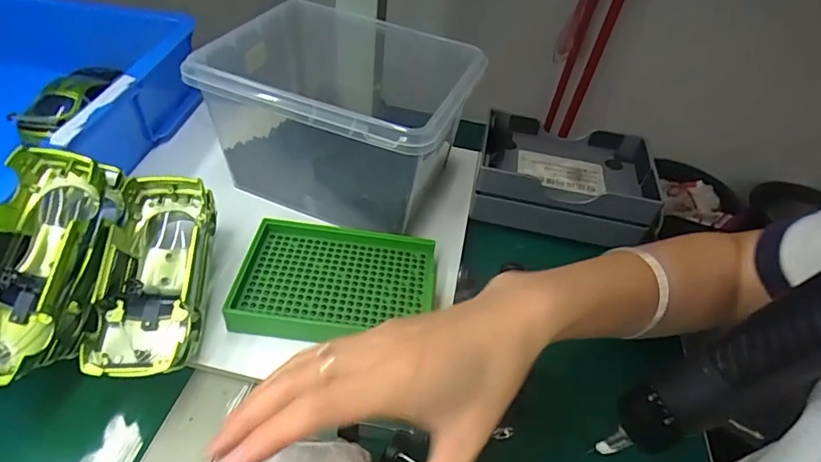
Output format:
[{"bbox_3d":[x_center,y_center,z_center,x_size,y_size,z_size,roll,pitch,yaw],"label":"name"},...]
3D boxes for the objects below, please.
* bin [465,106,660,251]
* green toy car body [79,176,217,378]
[{"bbox_3d":[0.141,-0.046,0.448,0.153,0.072,0.102,13,44,5],"label":"bin"},{"bbox_3d":[-0.165,0.030,0.311,0.052,0.042,0.132,-1,59,-8],"label":"green toy car body"}]

